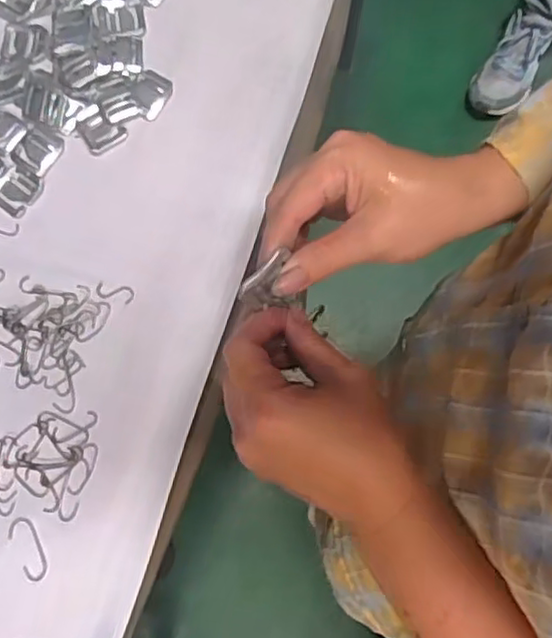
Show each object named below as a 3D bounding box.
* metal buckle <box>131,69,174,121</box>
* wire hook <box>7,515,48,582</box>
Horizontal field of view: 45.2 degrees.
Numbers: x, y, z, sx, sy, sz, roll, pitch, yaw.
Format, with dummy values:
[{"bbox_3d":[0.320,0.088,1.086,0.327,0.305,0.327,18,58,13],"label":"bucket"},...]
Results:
[{"bbox_3d":[-0.095,-0.170,0.502,0.028,0.004,0.035,27,80,4],"label":"metal buckle"},{"bbox_3d":[-0.162,0.150,0.434,0.018,0.004,0.041,-29,81,-6],"label":"wire hook"}]

